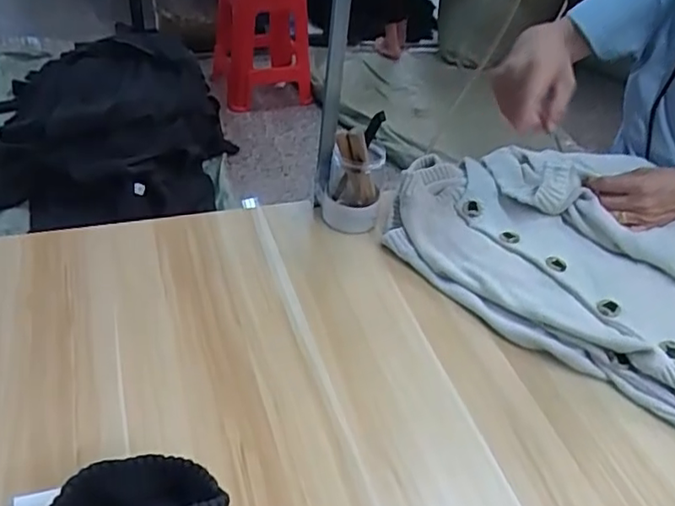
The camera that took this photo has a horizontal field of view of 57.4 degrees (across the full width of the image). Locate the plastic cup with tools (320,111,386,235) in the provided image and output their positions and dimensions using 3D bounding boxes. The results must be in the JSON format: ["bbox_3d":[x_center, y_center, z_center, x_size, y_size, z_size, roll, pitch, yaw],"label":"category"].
[{"bbox_3d":[0.024,-0.115,0.899,0.091,0.154,0.080,3,41,-4],"label":"plastic cup with tools"}]

